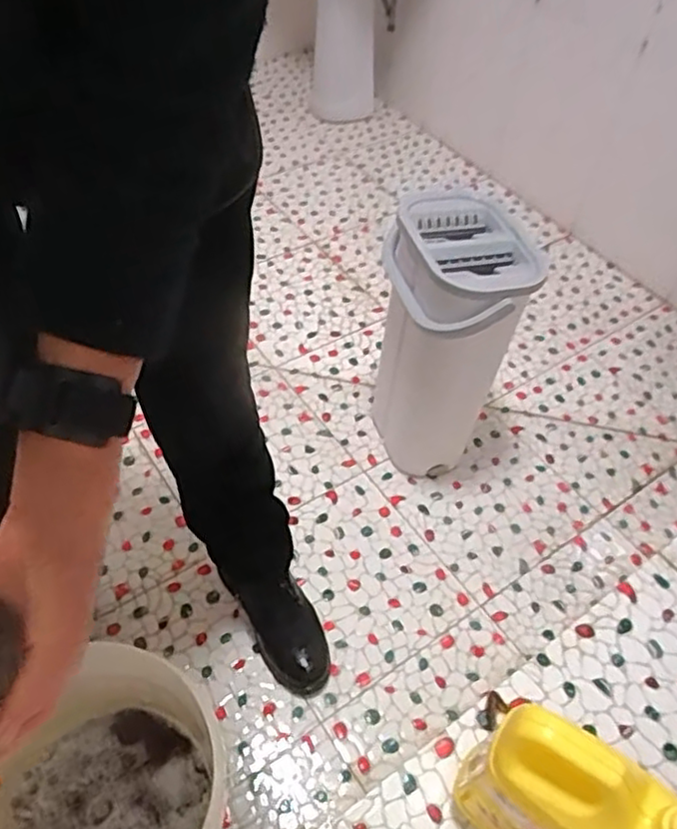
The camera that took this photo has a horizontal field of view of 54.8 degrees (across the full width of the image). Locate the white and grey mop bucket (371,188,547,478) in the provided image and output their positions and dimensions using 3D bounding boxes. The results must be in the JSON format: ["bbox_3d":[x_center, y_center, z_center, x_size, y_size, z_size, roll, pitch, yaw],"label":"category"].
[{"bbox_3d":[0.162,-0.105,1.057,0.160,0.433,0.225,-17,54,-18],"label":"white and grey mop bucket"}]

